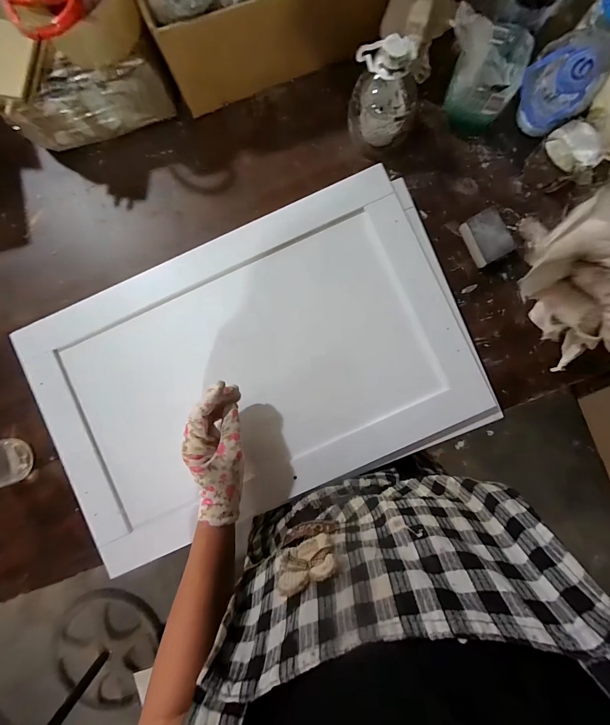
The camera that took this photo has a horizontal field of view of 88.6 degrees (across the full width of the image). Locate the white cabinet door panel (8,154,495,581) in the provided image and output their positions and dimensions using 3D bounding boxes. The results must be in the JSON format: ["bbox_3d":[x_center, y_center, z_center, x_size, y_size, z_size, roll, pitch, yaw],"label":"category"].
[{"bbox_3d":[-0.063,0.008,0.422,0.559,0.020,0.356,-23,90,1],"label":"white cabinet door panel"}]

